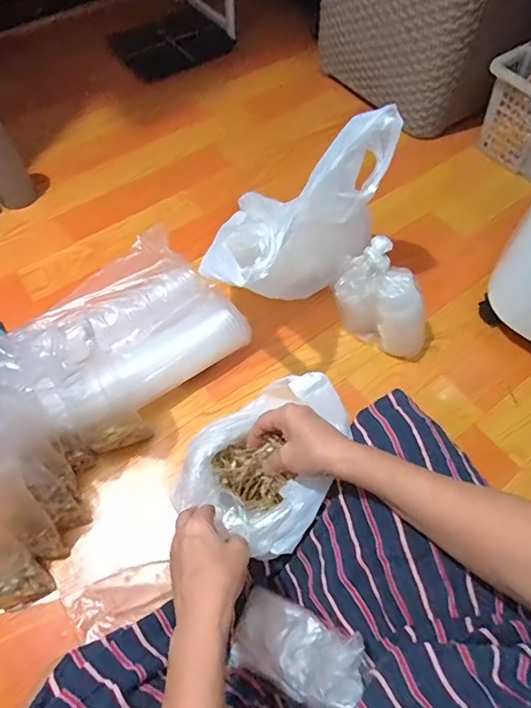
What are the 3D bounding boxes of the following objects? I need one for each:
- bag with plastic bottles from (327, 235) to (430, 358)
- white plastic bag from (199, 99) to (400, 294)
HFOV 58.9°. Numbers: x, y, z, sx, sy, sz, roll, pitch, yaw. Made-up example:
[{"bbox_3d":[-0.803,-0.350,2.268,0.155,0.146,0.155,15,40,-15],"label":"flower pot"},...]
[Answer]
[{"bbox_3d":[0.167,-0.073,0.668,0.146,0.150,0.067,28,63,15],"label":"bag with plastic bottles"},{"bbox_3d":[0.054,-0.155,0.636,0.286,0.260,0.110,-40,68,-21],"label":"white plastic bag"}]

